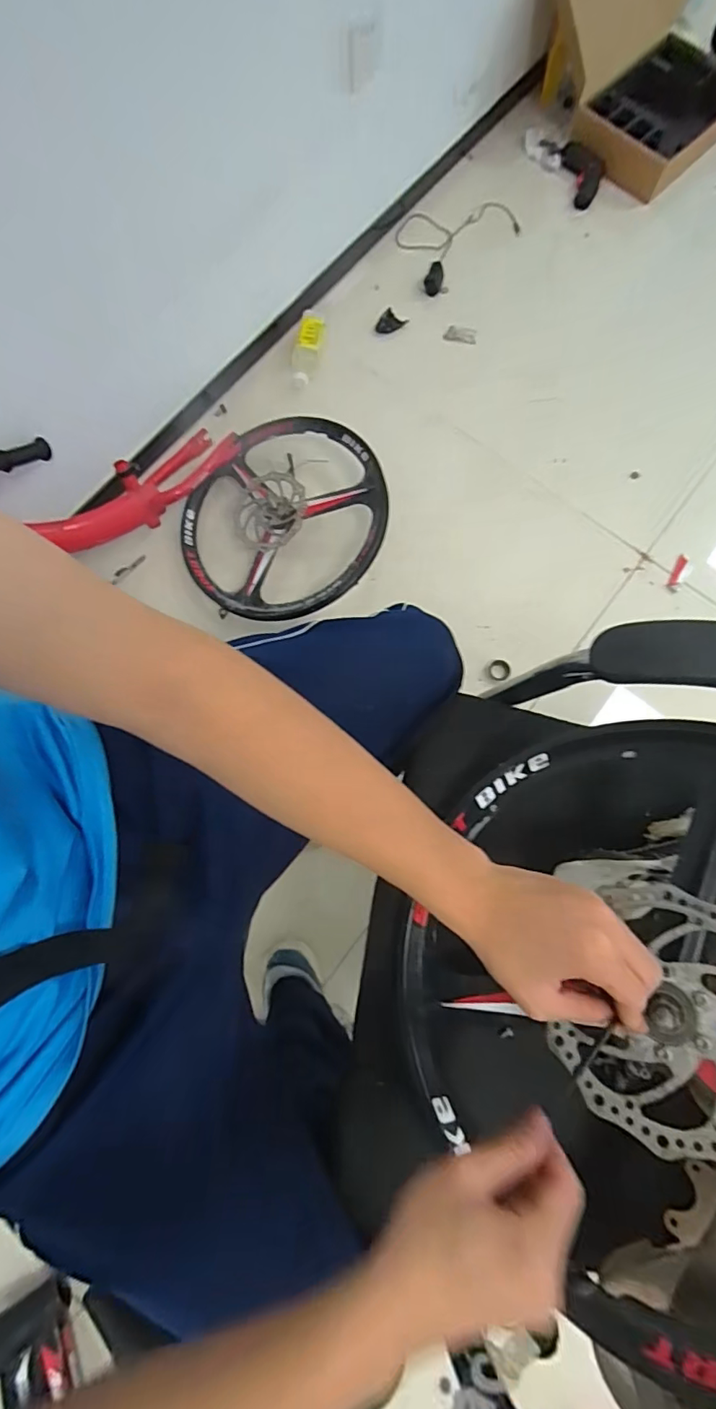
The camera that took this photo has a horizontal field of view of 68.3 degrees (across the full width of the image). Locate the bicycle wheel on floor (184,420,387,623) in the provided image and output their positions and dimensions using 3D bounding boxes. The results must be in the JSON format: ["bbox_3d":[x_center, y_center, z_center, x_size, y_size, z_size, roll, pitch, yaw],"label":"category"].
[{"bbox_3d":[-0.139,-0.359,1.015,0.385,0.109,0.412,38,79,9],"label":"bicycle wheel on floor"}]

